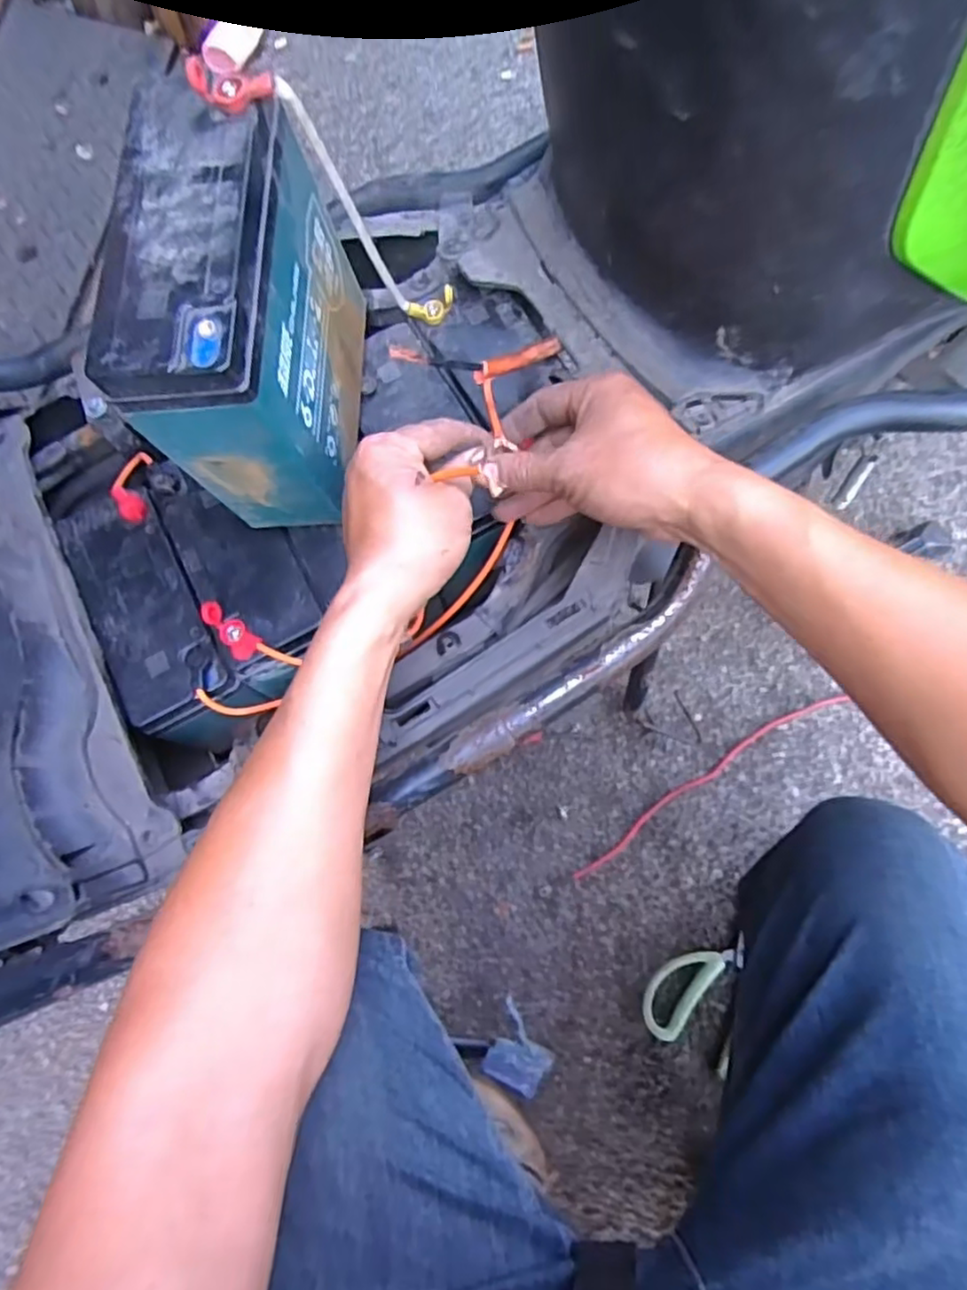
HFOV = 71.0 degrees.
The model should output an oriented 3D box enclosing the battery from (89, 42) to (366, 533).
[{"bbox_3d":[-0.133,-0.185,0.393,0.072,0.157,0.185,0,72,8],"label":"battery"}]

